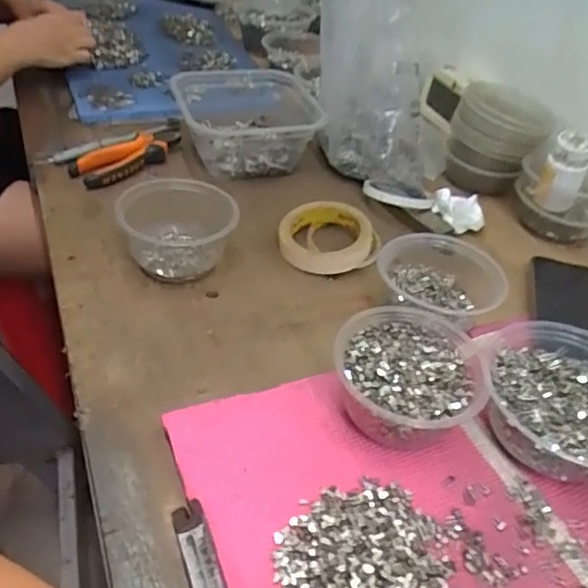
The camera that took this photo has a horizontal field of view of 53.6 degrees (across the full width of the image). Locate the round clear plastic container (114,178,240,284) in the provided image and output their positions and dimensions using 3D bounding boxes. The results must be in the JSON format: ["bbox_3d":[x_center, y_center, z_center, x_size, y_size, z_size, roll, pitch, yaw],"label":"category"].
[{"bbox_3d":[-0.116,-0.067,0.586,0.112,0.056,0.102,2,44,-2],"label":"round clear plastic container"}]

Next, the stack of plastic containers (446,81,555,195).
[{"bbox_3d":[0.264,-0.204,0.759,0.116,0.107,0.121,20,43,14],"label":"stack of plastic containers"}]

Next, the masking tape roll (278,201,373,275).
[{"bbox_3d":[0.037,-0.061,0.637,0.093,0.037,0.096,5,42,-4],"label":"masking tape roll"}]

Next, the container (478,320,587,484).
[{"bbox_3d":[0.211,0.087,0.454,0.126,0.051,0.126,5,42,-4],"label":"container"}]

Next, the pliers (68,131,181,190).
[{"bbox_3d":[-0.199,-0.177,0.723,0.069,0.022,0.148,34,48,26],"label":"pliers"}]

